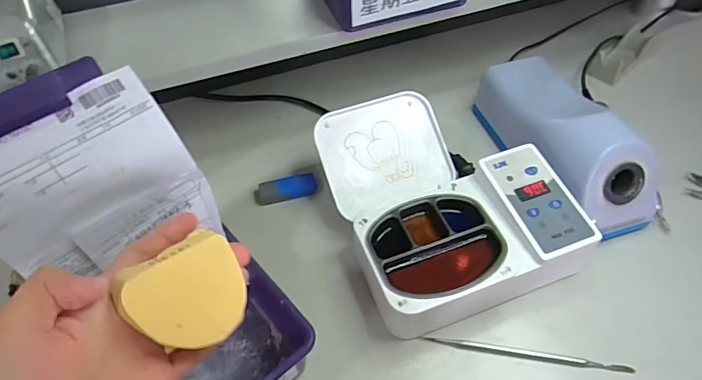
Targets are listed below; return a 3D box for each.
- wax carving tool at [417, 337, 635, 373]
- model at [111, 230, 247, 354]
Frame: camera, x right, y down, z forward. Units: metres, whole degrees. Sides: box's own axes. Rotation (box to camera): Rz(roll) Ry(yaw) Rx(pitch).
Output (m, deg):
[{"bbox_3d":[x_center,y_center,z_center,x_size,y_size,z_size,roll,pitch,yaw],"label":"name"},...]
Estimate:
[{"bbox_3d":[0.145,0.135,0.372,0.168,0.009,0.010,6,51,7],"label":"wax carving tool"},{"bbox_3d":[-0.098,0.063,0.270,0.063,0.059,0.027,-34,14,-29],"label":"model"}]

